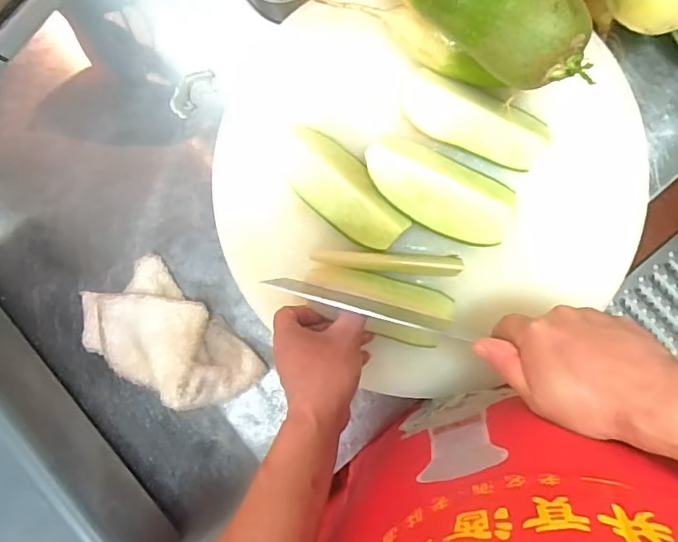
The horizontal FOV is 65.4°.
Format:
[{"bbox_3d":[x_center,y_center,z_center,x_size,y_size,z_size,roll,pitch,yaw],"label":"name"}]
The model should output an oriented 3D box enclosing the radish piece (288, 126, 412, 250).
[{"bbox_3d":[0.001,-0.078,0.503,0.140,0.033,0.059,45,95,2],"label":"radish piece"}]

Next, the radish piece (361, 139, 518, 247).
[{"bbox_3d":[0.092,-0.075,0.493,0.141,0.041,0.070,28,94,3],"label":"radish piece"}]

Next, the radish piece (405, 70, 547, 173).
[{"bbox_3d":[0.125,-0.141,0.495,0.134,0.026,0.052,25,94,3],"label":"radish piece"}]

